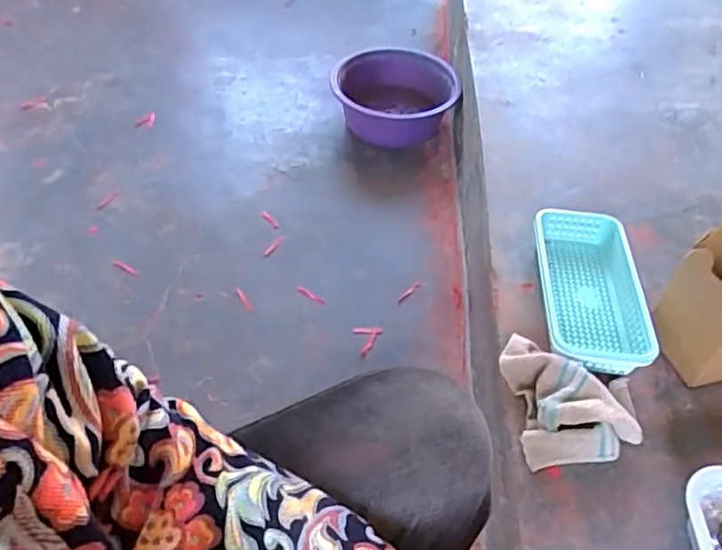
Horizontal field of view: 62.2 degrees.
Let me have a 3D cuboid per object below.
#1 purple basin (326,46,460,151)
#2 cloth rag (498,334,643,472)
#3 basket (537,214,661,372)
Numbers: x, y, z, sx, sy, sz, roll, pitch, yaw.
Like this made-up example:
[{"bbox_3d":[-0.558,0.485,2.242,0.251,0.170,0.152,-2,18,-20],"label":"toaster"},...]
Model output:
[{"bbox_3d":[0.075,-0.400,1.334,0.271,0.124,0.212,9,45,5],"label":"purple basin"},{"bbox_3d":[0.259,0.139,0.724,0.156,0.068,0.161,-4,50,-4],"label":"cloth rag"},{"bbox_3d":[0.318,0.021,0.827,0.142,0.058,0.253,4,50,3],"label":"basket"}]

